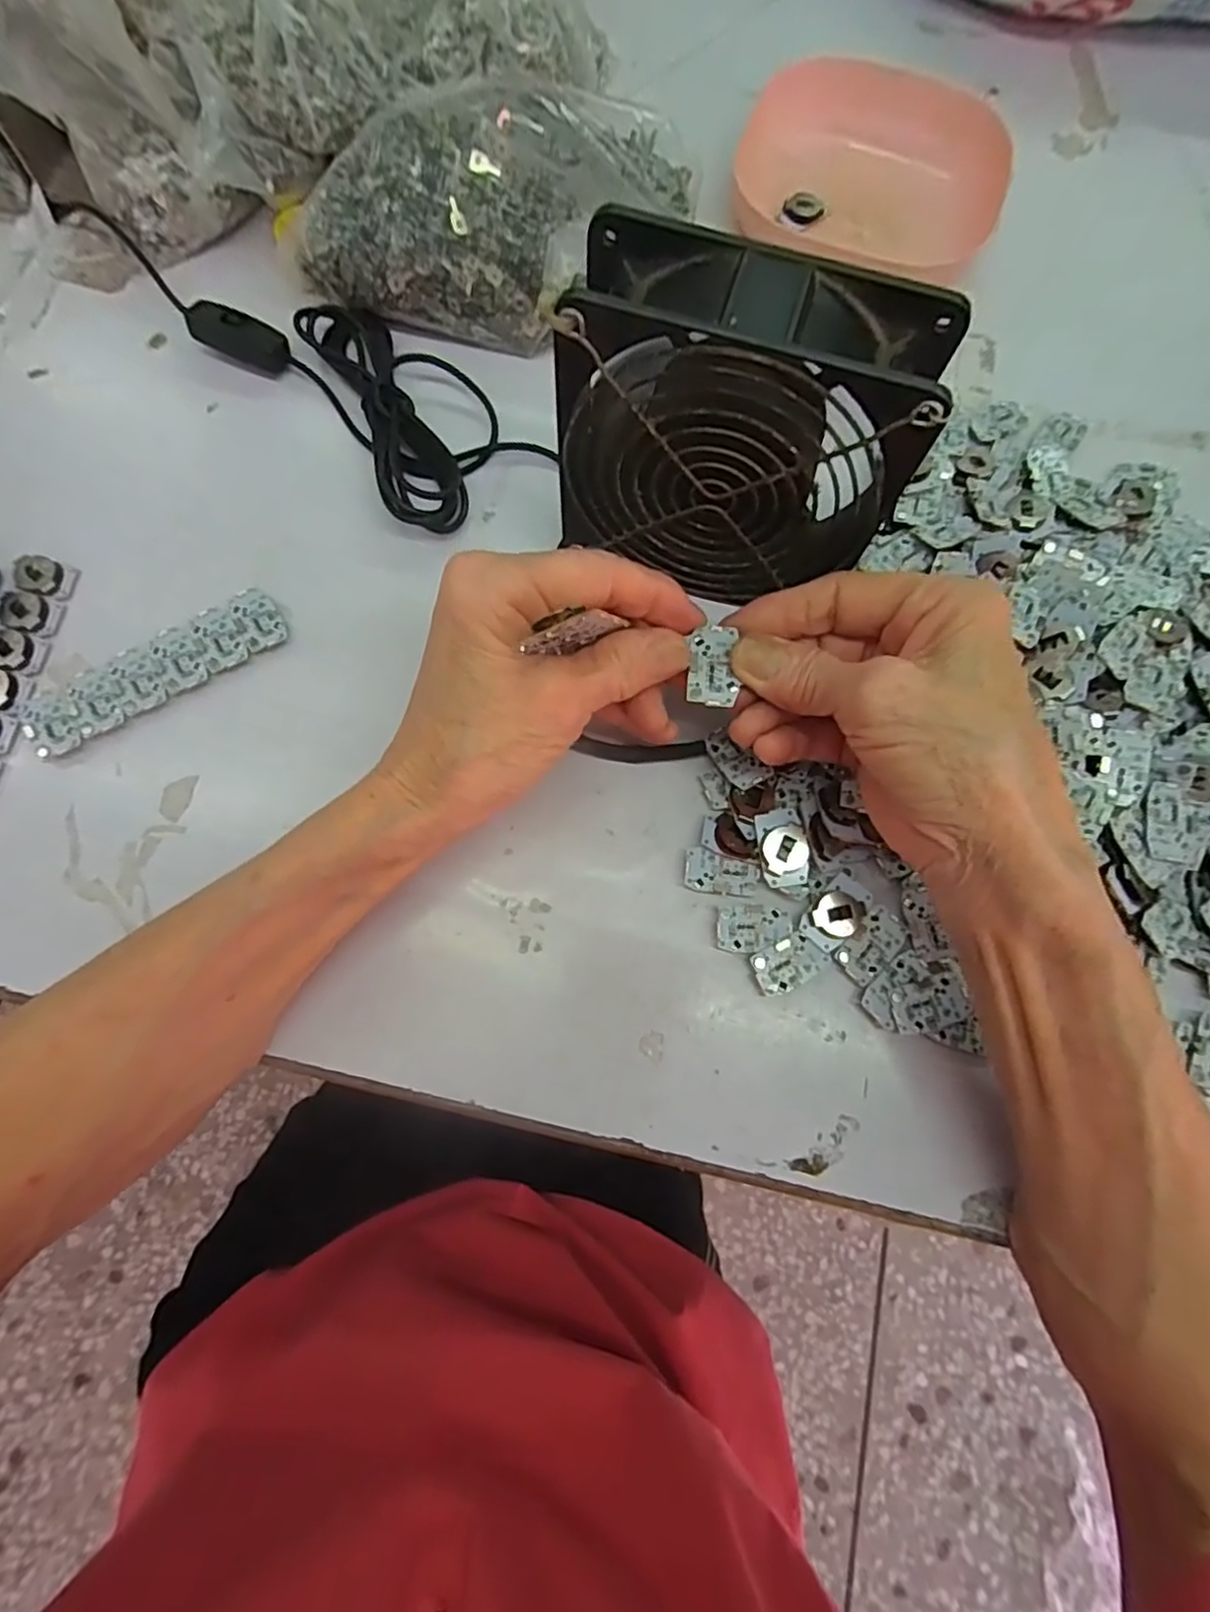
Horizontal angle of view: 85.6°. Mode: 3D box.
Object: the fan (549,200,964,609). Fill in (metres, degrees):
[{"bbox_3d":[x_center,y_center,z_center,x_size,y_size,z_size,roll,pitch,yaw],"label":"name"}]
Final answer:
[{"bbox_3d":[0.045,-0.128,0.241,0.114,0.118,0.046,20,75,4],"label":"fan"}]

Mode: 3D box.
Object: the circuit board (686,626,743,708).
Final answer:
[{"bbox_3d":[0.038,-0.049,0.227,0.017,0.004,0.030,5,76,0],"label":"circuit board"}]

